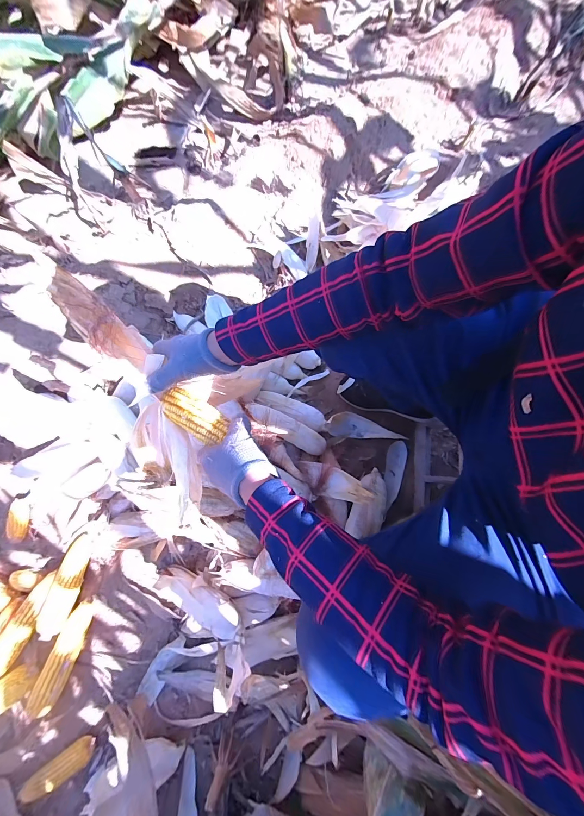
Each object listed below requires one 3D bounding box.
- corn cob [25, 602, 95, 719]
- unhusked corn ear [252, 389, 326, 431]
[{"bbox_3d":[-0.457,0.500,0.605,0.049,0.052,0.196,17,78,7],"label":"corn cob"},{"bbox_3d":[0.000,0.001,0.720,0.177,0.052,0.051,25,80,10],"label":"unhusked corn ear"}]

